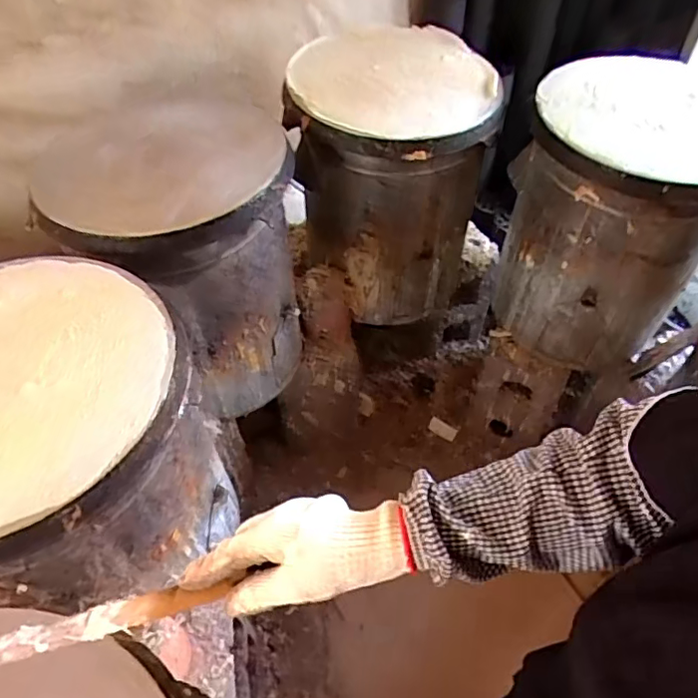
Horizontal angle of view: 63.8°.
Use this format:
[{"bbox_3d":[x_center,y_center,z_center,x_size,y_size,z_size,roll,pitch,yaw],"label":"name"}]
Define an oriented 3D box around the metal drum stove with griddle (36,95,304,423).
[{"bbox_3d":[-0.261,-0.162,1.018,0.318,0.496,0.336,0,52,1],"label":"metal drum stove with griddle"}]

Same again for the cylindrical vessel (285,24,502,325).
[{"bbox_3d":[0.106,-0.360,1.185,0.326,0.484,0.385,16,54,13],"label":"cylindrical vessel"}]

